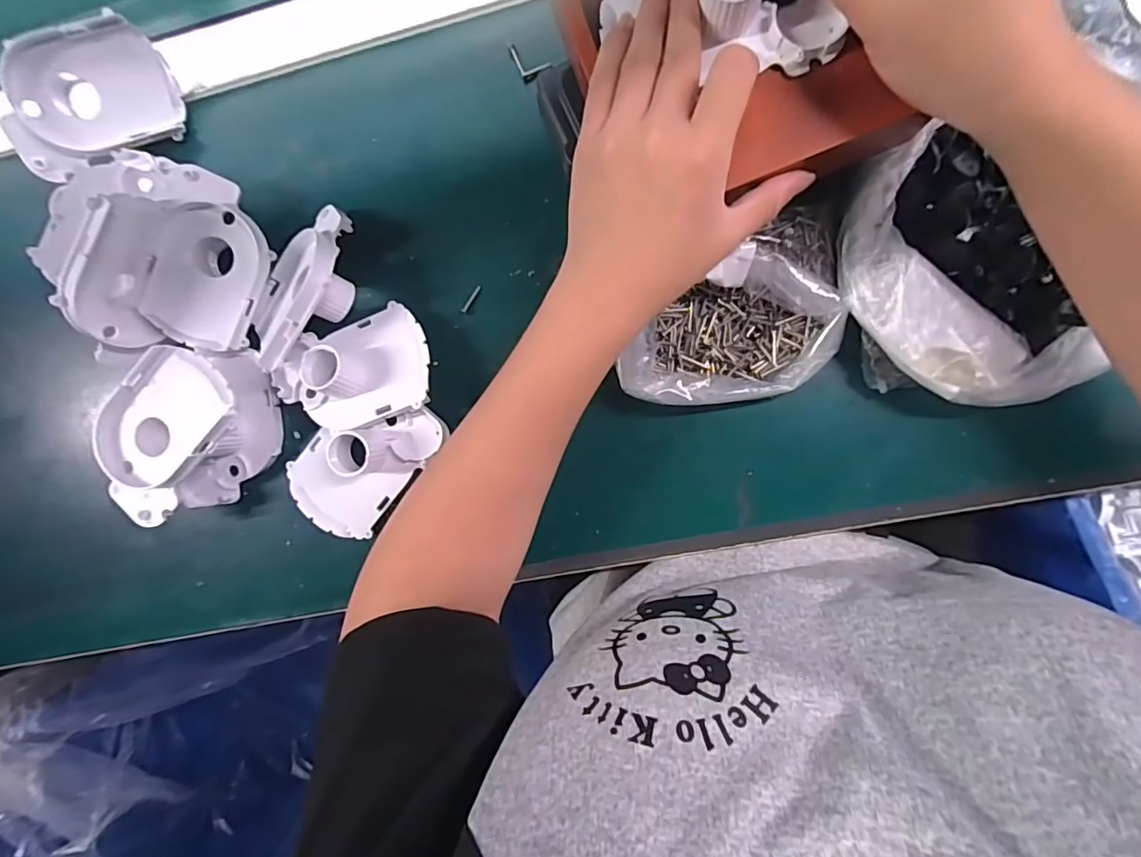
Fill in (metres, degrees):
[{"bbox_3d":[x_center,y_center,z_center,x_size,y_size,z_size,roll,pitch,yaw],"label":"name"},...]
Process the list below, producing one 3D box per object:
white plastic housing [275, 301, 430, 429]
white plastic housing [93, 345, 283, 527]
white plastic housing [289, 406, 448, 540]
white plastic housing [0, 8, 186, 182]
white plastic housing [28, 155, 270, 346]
[{"bbox_3d":[-0.133,-0.034,0.324,0.097,0.032,0.064,-15,90,6],"label":"white plastic housing"},{"bbox_3d":[-0.235,0.000,0.330,0.095,0.036,0.088,0,92,6],"label":"white plastic housing"},{"bbox_3d":[-0.132,0.018,0.328,0.067,0.030,0.100,41,95,3],"label":"white plastic housing"},{"bbox_3d":[-0.304,-0.210,0.338,0.097,0.035,0.065,-31,125,-13],"label":"white plastic housing"},{"bbox_3d":[-0.256,-0.105,0.314,0.128,0.054,0.115,19,94,5],"label":"white plastic housing"}]

